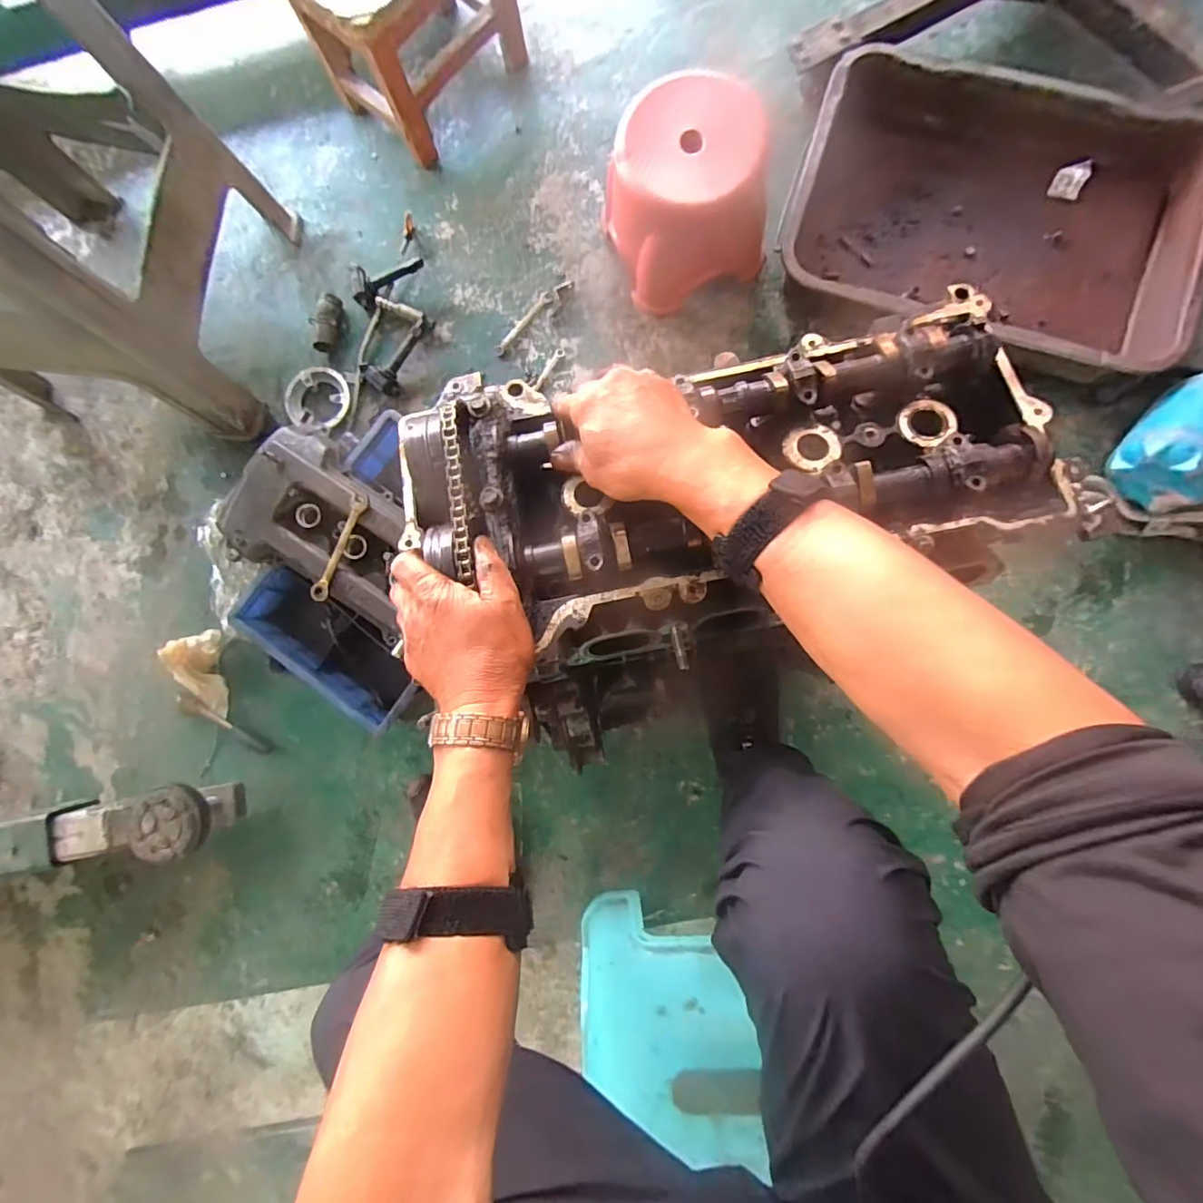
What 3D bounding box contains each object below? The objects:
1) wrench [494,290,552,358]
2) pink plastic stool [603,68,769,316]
[{"bbox_3d":[-0.145,-0.512,0.964,0.027,0.006,0.137,44,90,5],"label":"wrench"},{"bbox_3d":[0.134,-0.644,0.846,0.234,0.209,0.211,-16,86,3],"label":"pink plastic stool"}]

